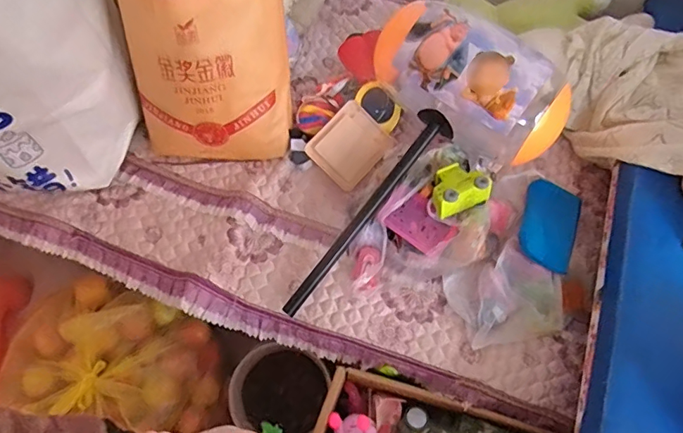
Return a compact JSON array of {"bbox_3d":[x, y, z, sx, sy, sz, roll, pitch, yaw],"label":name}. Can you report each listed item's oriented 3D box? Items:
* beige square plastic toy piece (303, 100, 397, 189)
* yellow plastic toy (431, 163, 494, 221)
[{"bbox_3d":[0.016,-0.140,0.947,0.125,0.009,0.142,43,89,-3],"label":"beige square plastic toy piece"},{"bbox_3d":[0.205,-0.054,0.836,0.100,0.044,0.083,-19,68,-9],"label":"yellow plastic toy"}]

